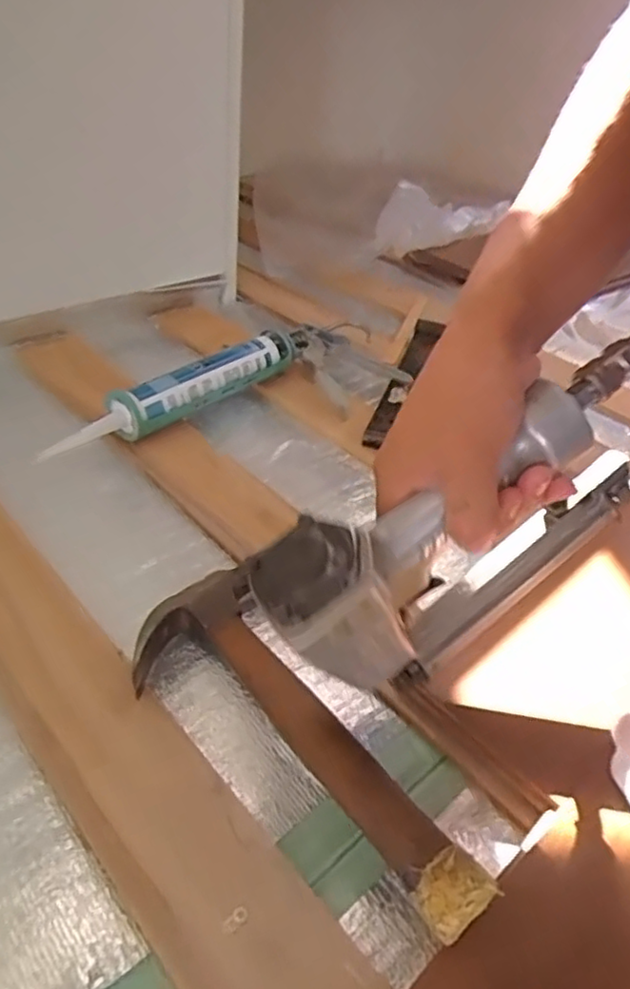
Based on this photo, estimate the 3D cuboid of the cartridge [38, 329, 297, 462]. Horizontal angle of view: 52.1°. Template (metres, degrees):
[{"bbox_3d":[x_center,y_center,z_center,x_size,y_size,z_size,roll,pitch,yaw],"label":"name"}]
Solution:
[{"bbox_3d":[-0.139,-0.111,0.703,0.043,0.057,0.336,33,45,28],"label":"cartridge"}]

